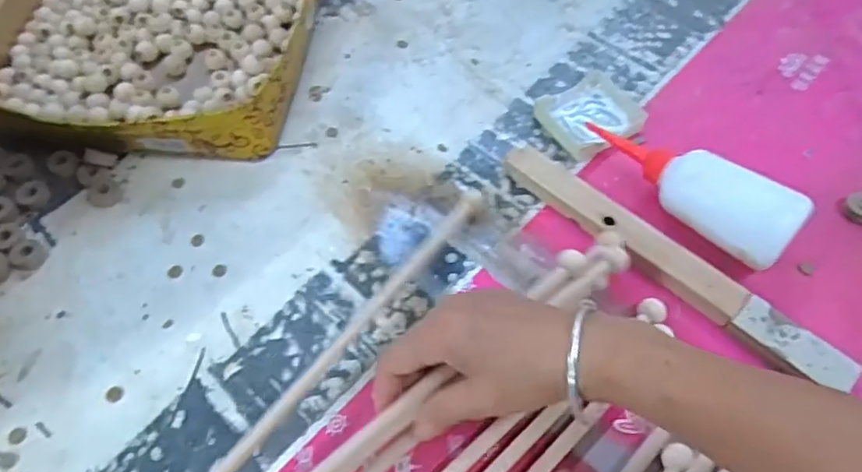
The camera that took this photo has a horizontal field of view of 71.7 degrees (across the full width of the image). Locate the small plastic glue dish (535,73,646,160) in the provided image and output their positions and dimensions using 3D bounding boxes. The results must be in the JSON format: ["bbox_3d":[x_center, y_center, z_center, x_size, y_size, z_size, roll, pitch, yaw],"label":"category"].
[{"bbox_3d":[0.146,-0.111,0.545,0.084,0.014,0.076,-29,61,-16],"label":"small plastic glue dish"}]

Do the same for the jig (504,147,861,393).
[{"bbox_3d":[0.175,0.016,0.453,0.284,0.019,0.027,39,67,23],"label":"jig"}]

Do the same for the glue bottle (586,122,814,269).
[{"bbox_3d":[0.194,-0.042,0.467,0.174,0.046,0.051,36,65,22],"label":"glue bottle"}]

